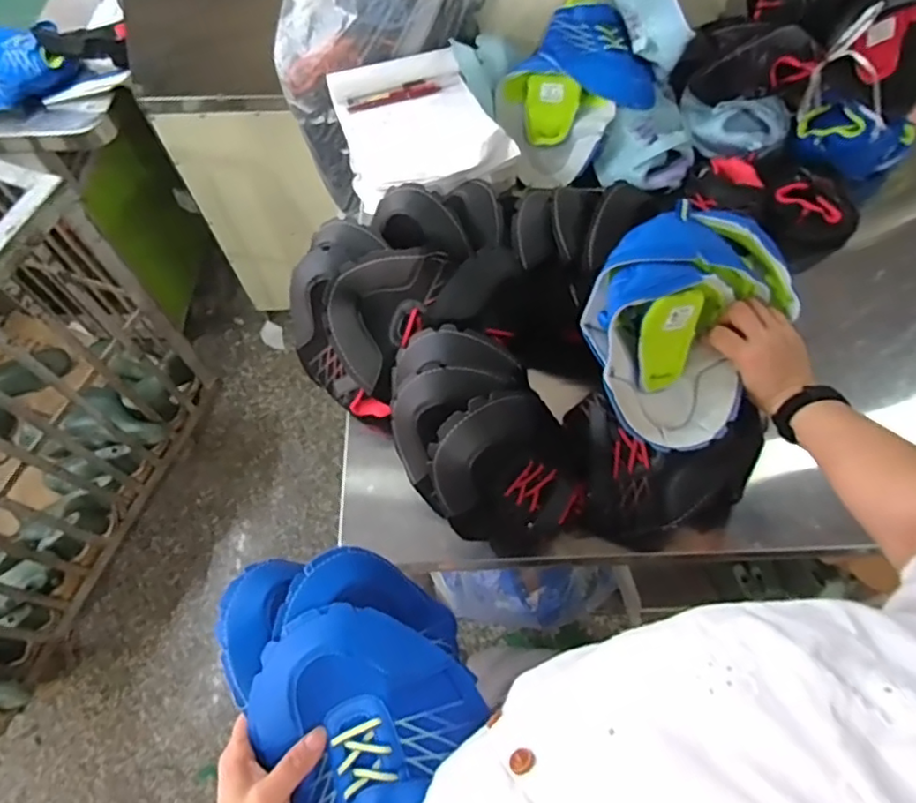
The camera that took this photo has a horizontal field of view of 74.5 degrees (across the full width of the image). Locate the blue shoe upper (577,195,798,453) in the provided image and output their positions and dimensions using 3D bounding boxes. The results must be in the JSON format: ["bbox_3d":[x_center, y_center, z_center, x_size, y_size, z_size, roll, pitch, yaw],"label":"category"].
[{"bbox_3d":[0.224,-0.084,0.598,0.174,0.097,0.243,36,69,18],"label":"blue shoe upper"}]

